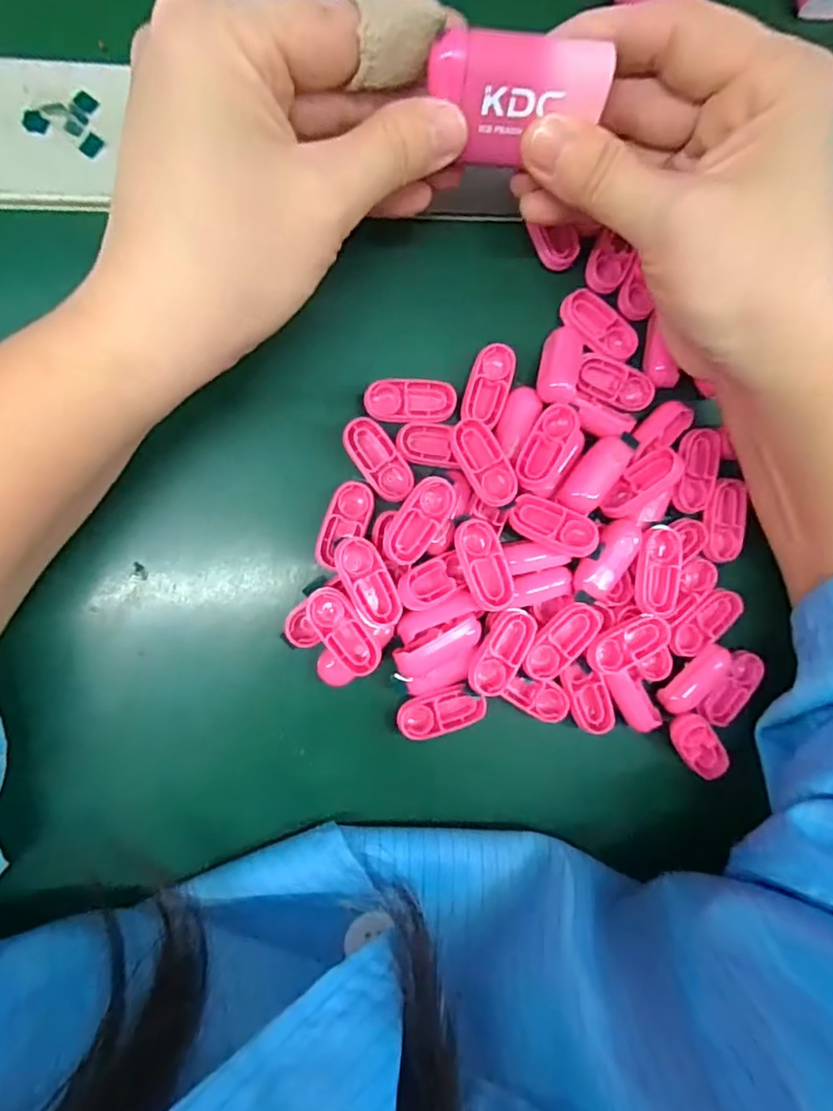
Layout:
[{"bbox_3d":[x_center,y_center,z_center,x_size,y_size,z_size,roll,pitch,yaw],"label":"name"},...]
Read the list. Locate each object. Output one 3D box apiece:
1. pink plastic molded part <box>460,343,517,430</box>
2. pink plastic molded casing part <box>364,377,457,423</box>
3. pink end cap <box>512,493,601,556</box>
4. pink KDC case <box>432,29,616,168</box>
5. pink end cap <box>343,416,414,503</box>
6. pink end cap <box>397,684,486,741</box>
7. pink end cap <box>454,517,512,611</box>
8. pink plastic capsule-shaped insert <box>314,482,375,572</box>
[{"bbox_3d":[0.028,-0.066,0.230,0.016,0.004,0.030,16,87,-8],"label":"pink plastic molded part"},{"bbox_3d":[-0.002,-0.059,0.227,0.034,0.004,0.016,-1,90,-9],"label":"pink plastic molded casing part"},{"bbox_3d":[0.051,-0.011,0.225,0.033,0.006,0.016,29,85,21],"label":"pink end cap"},{"bbox_3d":[0.029,-0.135,0.178,0.045,0.031,0.016,3,44,-8],"label":"pink KDC case"},{"bbox_3d":[-0.014,-0.036,0.226,0.015,0.004,0.034,-37,95,-7],"label":"pink end cap"},{"bbox_3d":[0.010,0.060,0.231,0.033,0.004,0.016,-17,92,-8],"label":"pink end cap"},{"bbox_3d":[0.025,0.004,0.222,0.016,0.007,0.034,-20,93,-8],"label":"pink end cap"},{"bbox_3d":[-0.027,-0.011,0.225,0.016,0.006,0.034,19,87,-8],"label":"pink plastic capsule-shaped insert"}]

